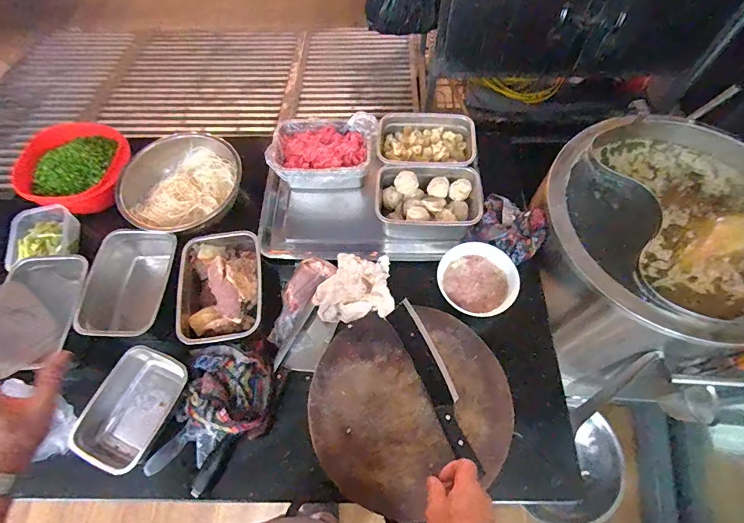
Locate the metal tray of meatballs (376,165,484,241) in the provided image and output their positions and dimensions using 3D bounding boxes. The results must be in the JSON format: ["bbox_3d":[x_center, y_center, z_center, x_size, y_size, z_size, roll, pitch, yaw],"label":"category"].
[{"bbox_3d":[0.117,-0.120,0.815,0.207,0.084,0.146,0,64,1],"label":"metal tray of meatballs"}]

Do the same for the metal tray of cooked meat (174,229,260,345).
[{"bbox_3d":[-0.278,0.041,0.715,0.145,0.087,0.214,-7,64,-2],"label":"metal tray of cooked meat"}]

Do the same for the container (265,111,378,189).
[{"bbox_3d":[-0.108,-0.246,0.872,0.227,0.082,0.177,6,64,4],"label":"container"}]

